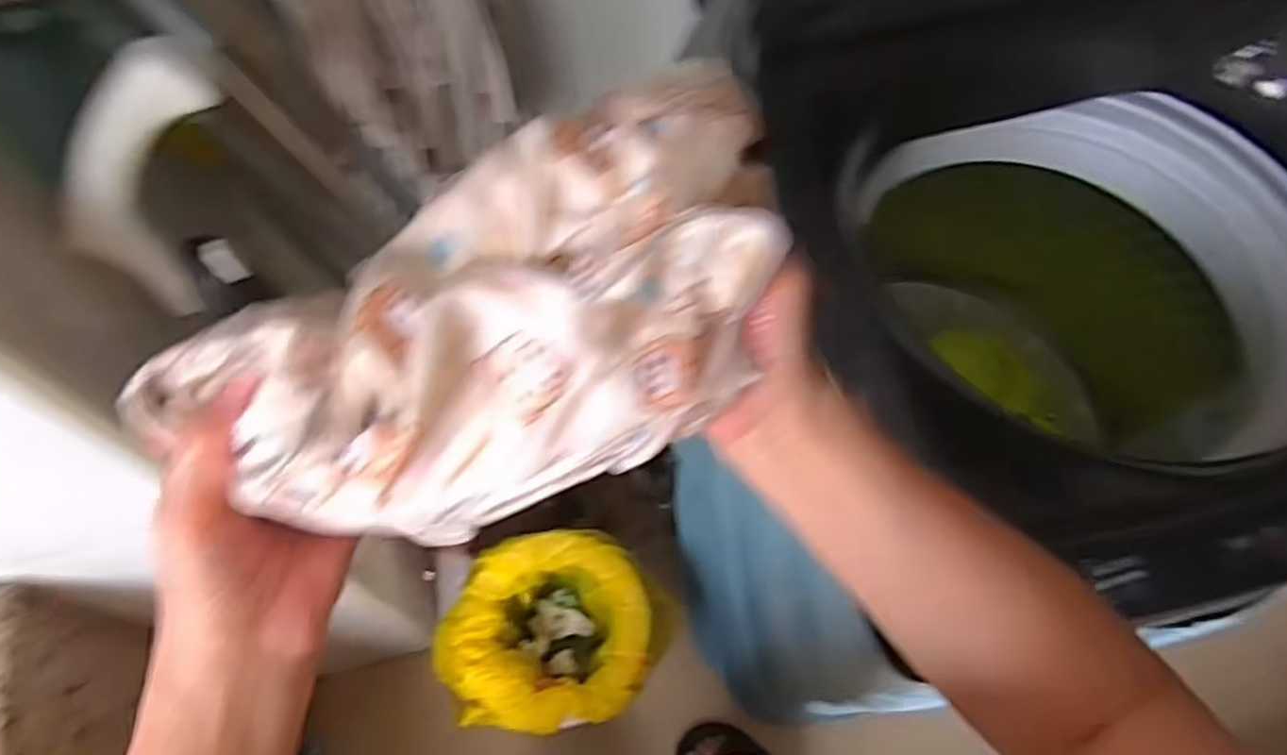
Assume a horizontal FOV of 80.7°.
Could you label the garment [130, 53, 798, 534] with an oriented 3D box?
[{"bbox_3d":[-0.058,-0.008,0.270,0.222,0.113,0.090,-22,66,-12],"label":"garment"}]

